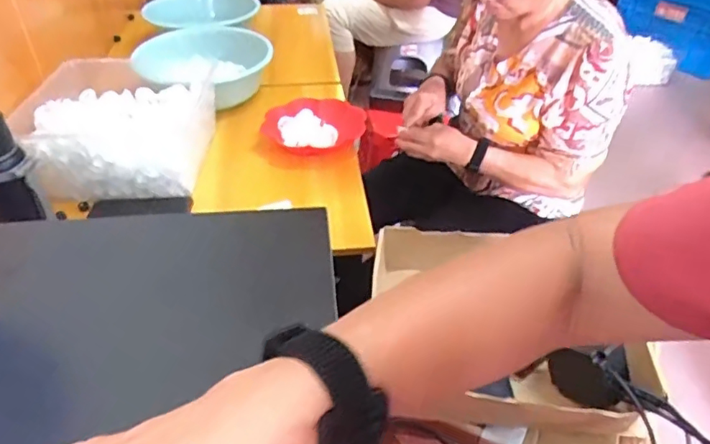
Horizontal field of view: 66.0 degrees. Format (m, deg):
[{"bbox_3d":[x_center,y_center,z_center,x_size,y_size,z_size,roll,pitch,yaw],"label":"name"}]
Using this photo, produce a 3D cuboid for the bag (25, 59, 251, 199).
[{"bbox_3d":[-0.414,-0.181,1.022,0.282,0.118,0.297,0,40,-2],"label":"bag"}]

